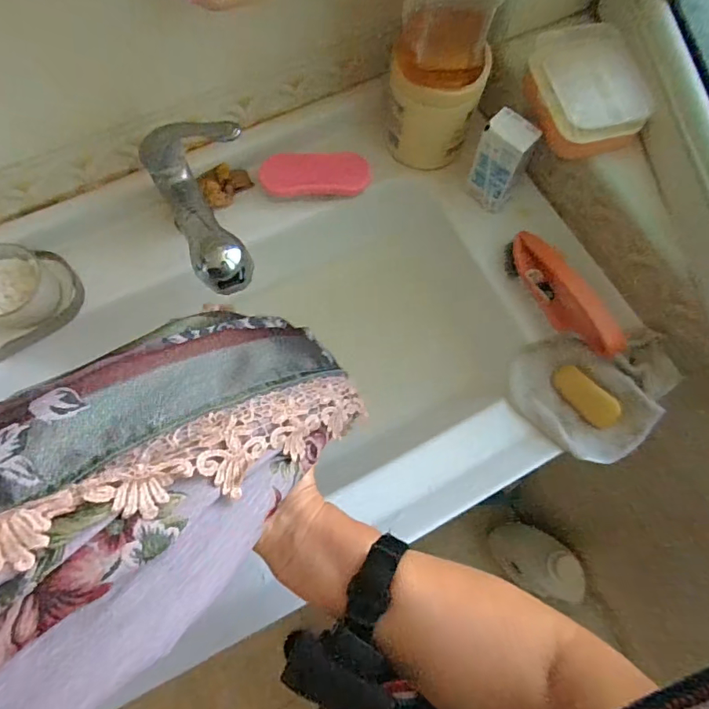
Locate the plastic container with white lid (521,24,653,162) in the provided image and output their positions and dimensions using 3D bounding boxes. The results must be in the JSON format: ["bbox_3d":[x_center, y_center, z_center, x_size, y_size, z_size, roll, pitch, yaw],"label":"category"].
[{"bbox_3d":[0.247,-0.278,0.505,0.099,0.056,0.133,-12,72,-4],"label":"plastic container with white lid"}]

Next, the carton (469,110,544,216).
[{"bbox_3d":[0.168,-0.221,0.549,0.052,0.104,0.039,32,75,10],"label":"carton"}]

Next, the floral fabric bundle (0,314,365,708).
[{"bbox_3d":[-0.129,0.066,0.286,0.167,0.065,0.374,42,43,13],"label":"floral fabric bundle"}]

